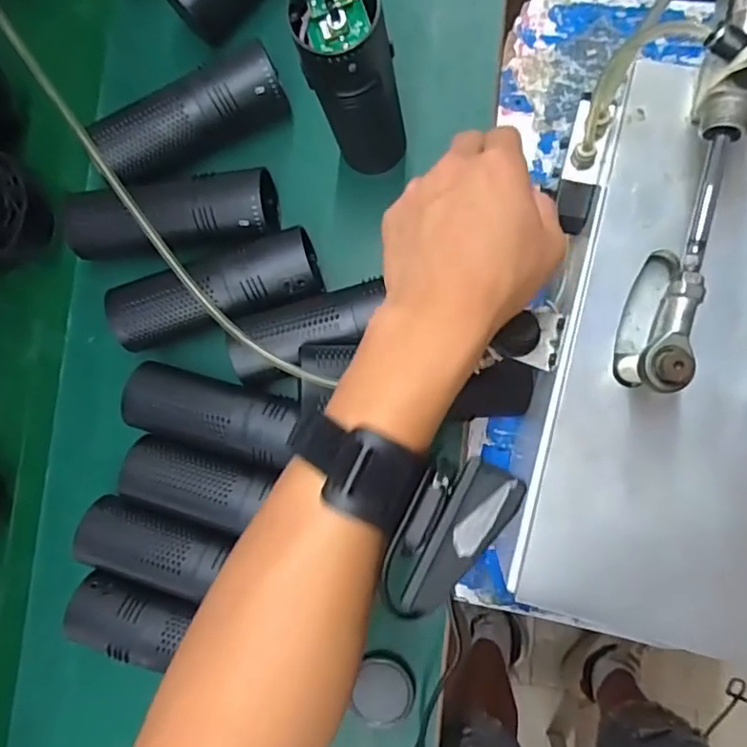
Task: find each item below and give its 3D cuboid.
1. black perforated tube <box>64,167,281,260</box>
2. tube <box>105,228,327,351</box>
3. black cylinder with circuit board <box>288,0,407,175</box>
[{"bbox_3d":[-0.160,-0.125,0.485,0.164,0.060,0.065,-1,86,8],"label":"black perforated tube"},{"bbox_3d":[-0.122,-0.060,0.471,0.163,0.051,0.056,-17,84,7],"label":"tube"},{"bbox_3d":[-0.010,-0.198,0.414,0.054,0.157,0.059,-1,86,8],"label":"black cylinder with circuit board"}]

